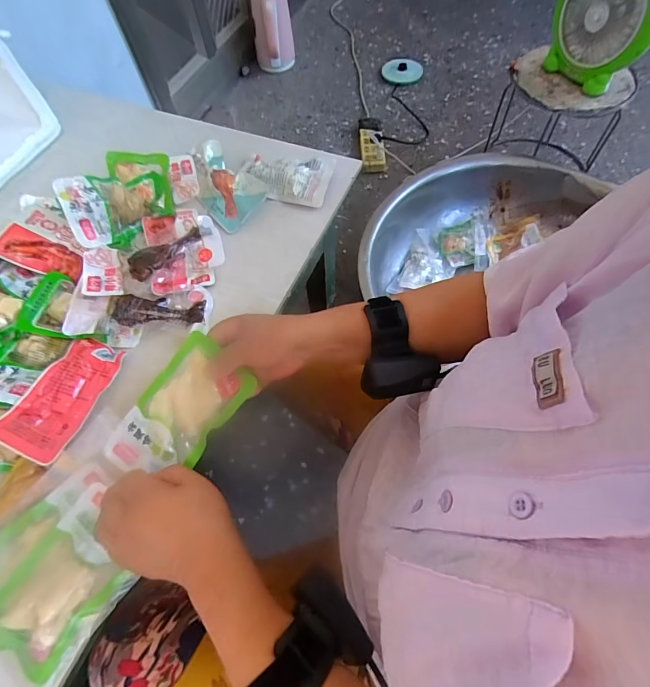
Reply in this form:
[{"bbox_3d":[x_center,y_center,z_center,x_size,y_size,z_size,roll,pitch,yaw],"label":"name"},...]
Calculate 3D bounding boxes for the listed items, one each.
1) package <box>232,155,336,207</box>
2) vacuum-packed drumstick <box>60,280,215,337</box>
[{"bbox_3d":[-0.056,-0.233,0.538,0.126,0.025,0.079,7,63,8],"label":"package"},{"bbox_3d":[-0.214,-0.043,0.441,0.156,0.025,0.058,-4,62,2],"label":"vacuum-packed drumstick"}]

